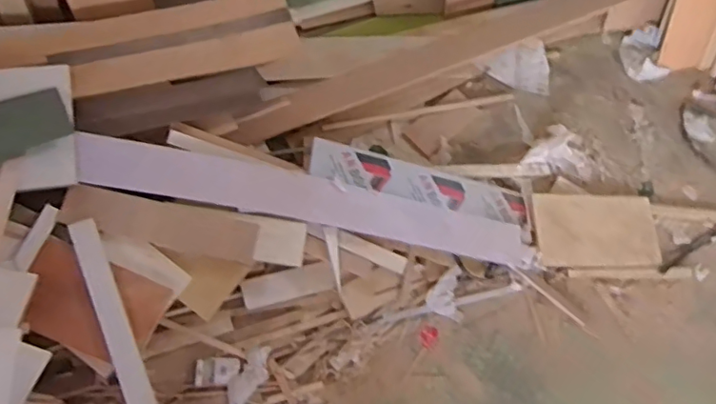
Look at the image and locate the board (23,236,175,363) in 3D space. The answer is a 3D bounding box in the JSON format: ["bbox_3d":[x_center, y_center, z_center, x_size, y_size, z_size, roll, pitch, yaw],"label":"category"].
[{"bbox_3d":[-0.596,0.228,1.238,0.297,0.024,0.197,25,80,-4],"label":"board"}]

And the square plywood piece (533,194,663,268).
[{"bbox_3d":[0.710,0.085,1.664,0.378,0.016,0.226,1,67,-7],"label":"square plywood piece"}]

